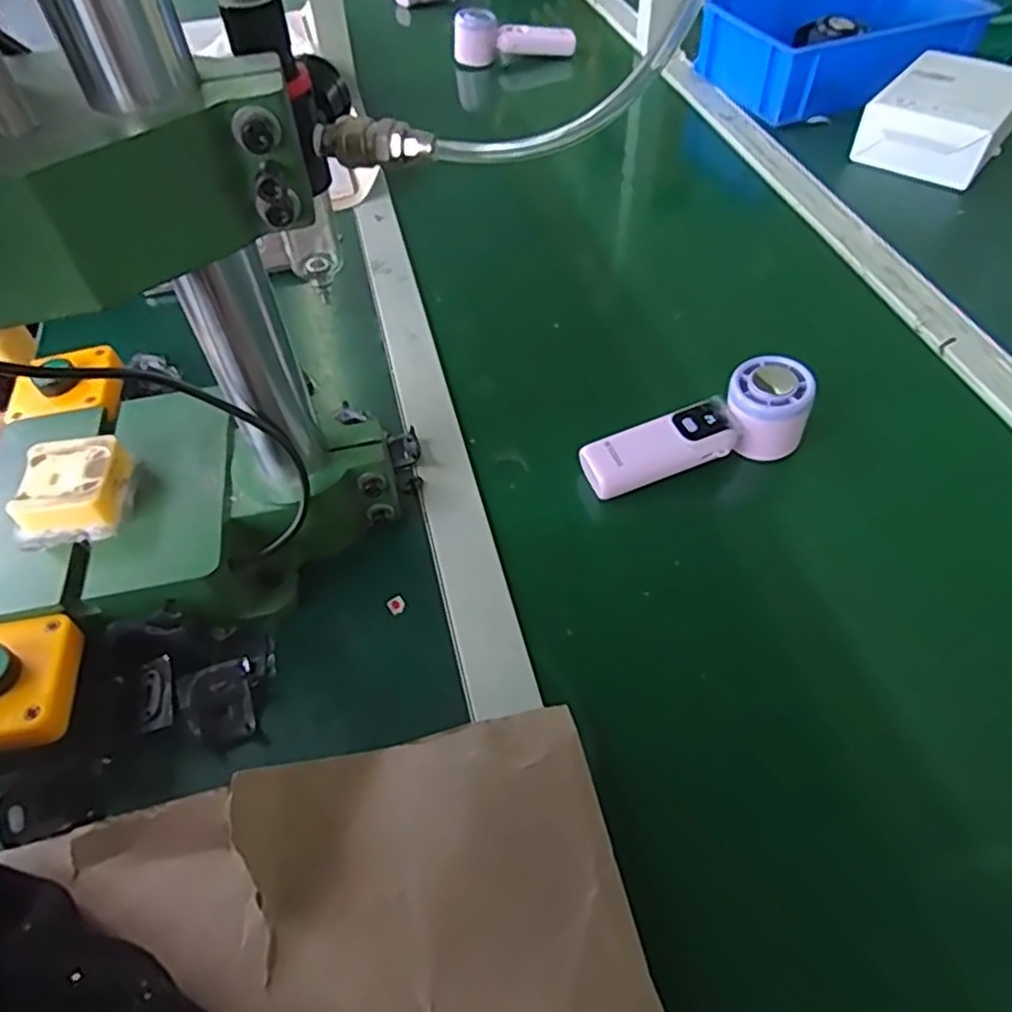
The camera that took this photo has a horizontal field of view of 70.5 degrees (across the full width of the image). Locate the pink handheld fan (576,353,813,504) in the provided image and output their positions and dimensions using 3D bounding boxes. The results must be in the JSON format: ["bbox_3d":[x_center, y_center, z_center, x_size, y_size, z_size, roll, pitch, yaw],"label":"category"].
[{"bbox_3d":[0.135,-0.053,0.504,0.172,0.050,0.055,-17,52,-11],"label":"pink handheld fan"}]

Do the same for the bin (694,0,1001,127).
[{"bbox_3d":[0.411,-0.575,0.891,0.293,0.082,0.246,-19,53,-12],"label":"bin"}]

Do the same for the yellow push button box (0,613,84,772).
[{"bbox_3d":[-0.268,0.103,0.389,0.072,0.054,0.072,-10,51,-5],"label":"yellow push button box"}]

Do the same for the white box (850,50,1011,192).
[{"bbox_3d":[0.480,-0.427,0.788,0.130,0.065,0.175,32,59,25],"label":"white box"}]

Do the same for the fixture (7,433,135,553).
[{"bbox_3d":[-0.261,-0.011,0.433,0.058,0.027,0.062,-6,51,-2],"label":"fixture"}]

